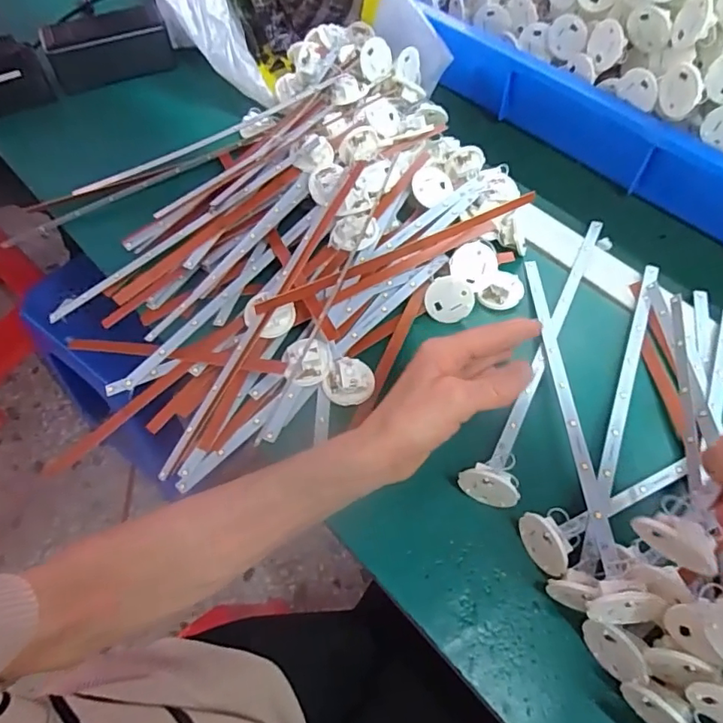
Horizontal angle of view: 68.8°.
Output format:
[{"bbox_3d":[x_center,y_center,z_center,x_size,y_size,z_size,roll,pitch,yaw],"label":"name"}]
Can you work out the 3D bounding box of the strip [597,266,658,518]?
[{"bbox_3d":[0.200,0.010,0.398,0.012,0.009,0.222,21,60,12],"label":"strip"}]

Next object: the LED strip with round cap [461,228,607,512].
[{"bbox_3d":[0.146,-0.023,0.407,0.034,0.032,0.285,24,61,14],"label":"LED strip with round cap"}]

